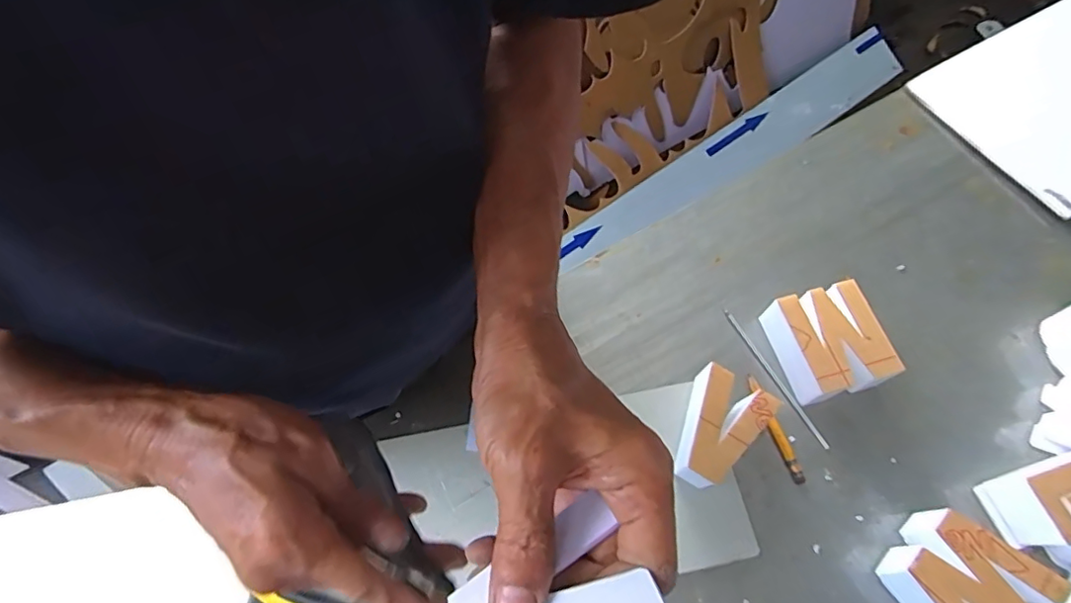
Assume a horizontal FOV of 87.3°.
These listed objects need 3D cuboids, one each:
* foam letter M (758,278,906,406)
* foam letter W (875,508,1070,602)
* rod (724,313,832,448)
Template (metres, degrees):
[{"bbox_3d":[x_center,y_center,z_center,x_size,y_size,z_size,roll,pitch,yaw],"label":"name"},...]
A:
[{"bbox_3d":[0.242,0.034,0.468,0.069,0.046,0.086,-13,66,-6],"label":"foam letter M"},{"bbox_3d":[0.297,0.202,0.393,0.088,0.050,0.084,36,71,15],"label":"foam letter W"},{"bbox_3d":[0.204,0.063,0.479,0.007,0.004,0.134,-26,68,-11],"label":"rod"}]

